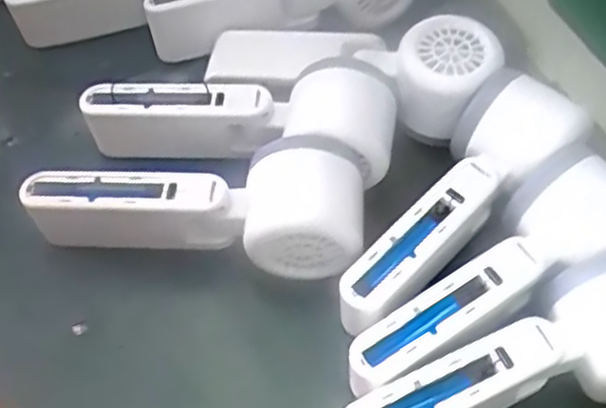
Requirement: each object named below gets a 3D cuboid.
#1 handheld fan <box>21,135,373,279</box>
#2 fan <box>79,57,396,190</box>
[{"bbox_3d":[-0.053,0.003,0.364,0.166,0.055,0.057,2,55,1],"label":"handheld fan"},{"bbox_3d":[-0.032,-0.051,0.394,0.164,0.047,0.060,9,55,7],"label":"fan"}]

